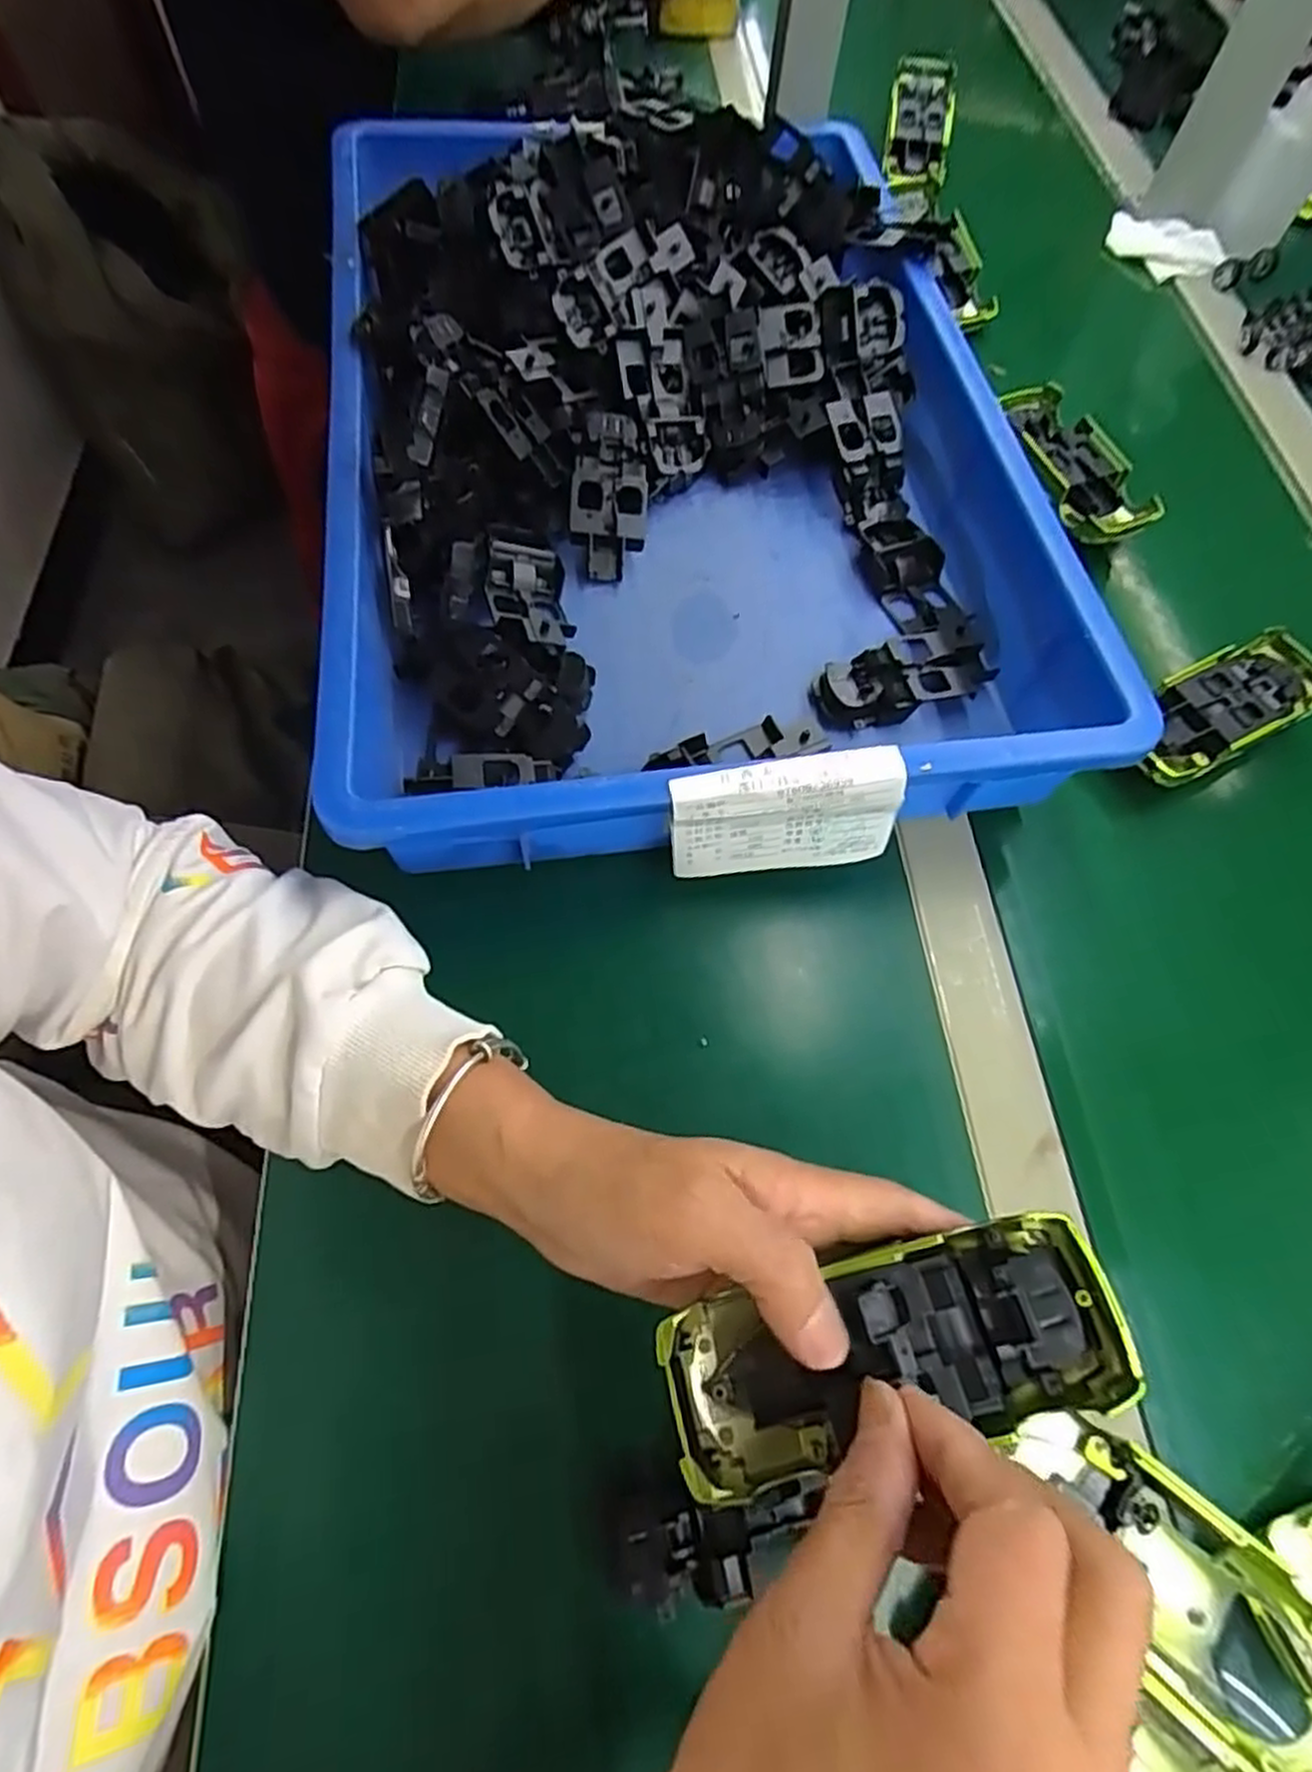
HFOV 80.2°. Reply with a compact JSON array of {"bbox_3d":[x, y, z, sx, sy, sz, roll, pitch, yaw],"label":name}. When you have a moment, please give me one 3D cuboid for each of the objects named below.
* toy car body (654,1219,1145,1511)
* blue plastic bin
[{"bbox_3d":[0.069,0.141,0.234,0.132,0.027,0.053,-20,67,7],"label":"toy car body"},{"bbox_3d":[0.008,-0.258,0.454,0.361,0.085,0.531,-7,65,-6],"label":"blue plastic bin"}]

